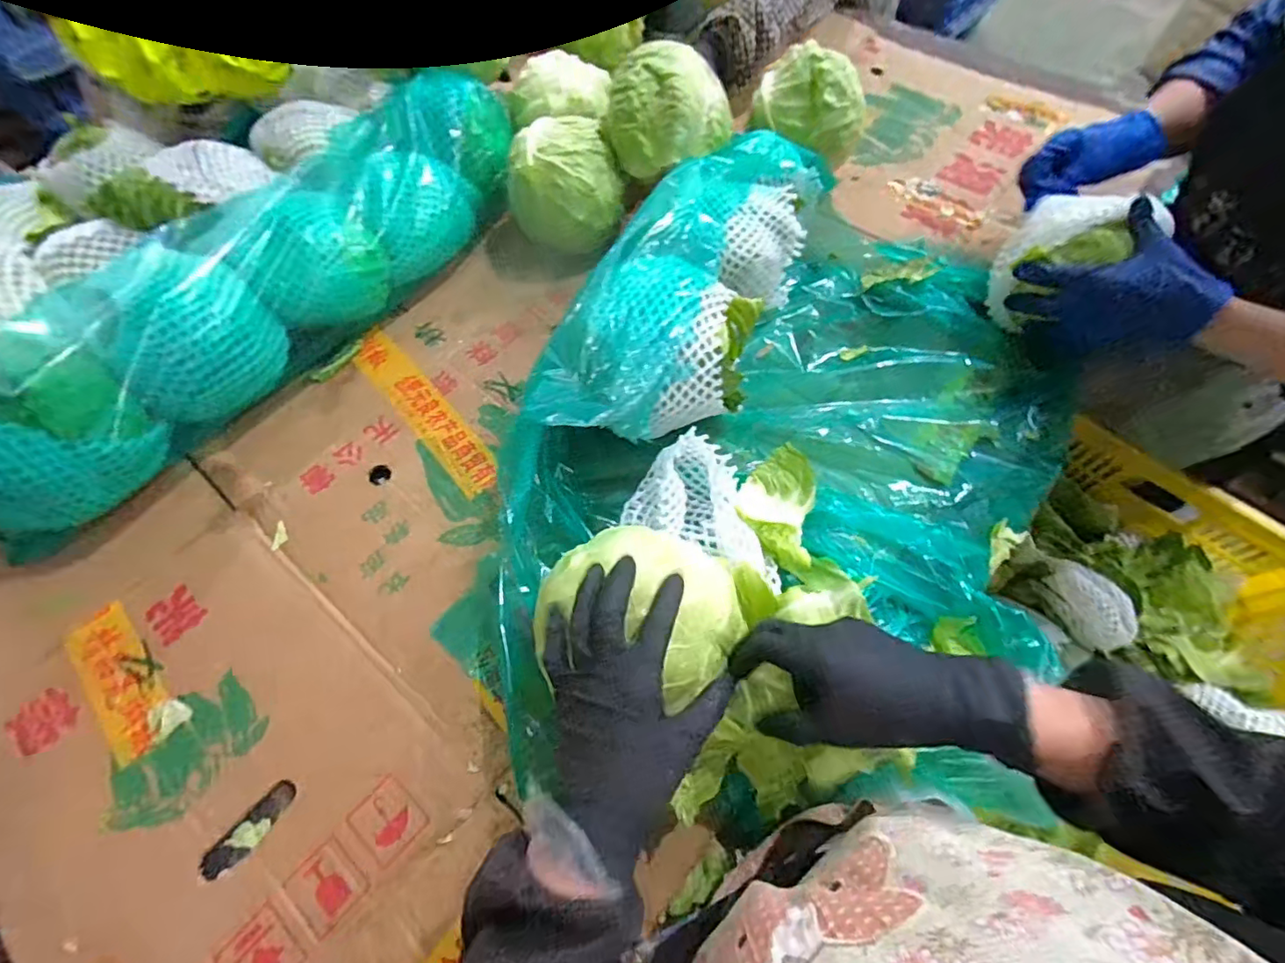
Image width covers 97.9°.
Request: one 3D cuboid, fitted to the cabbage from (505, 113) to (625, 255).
[{"bbox_3d":[-0.091,-0.344,0.675,0.127,0.122,0.119,0,60,0],"label":"cabbage"}]

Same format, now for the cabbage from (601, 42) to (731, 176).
[{"bbox_3d":[0.032,-0.425,0.642,0.125,0.098,0.108,-30,65,-16],"label":"cabbage"}]

